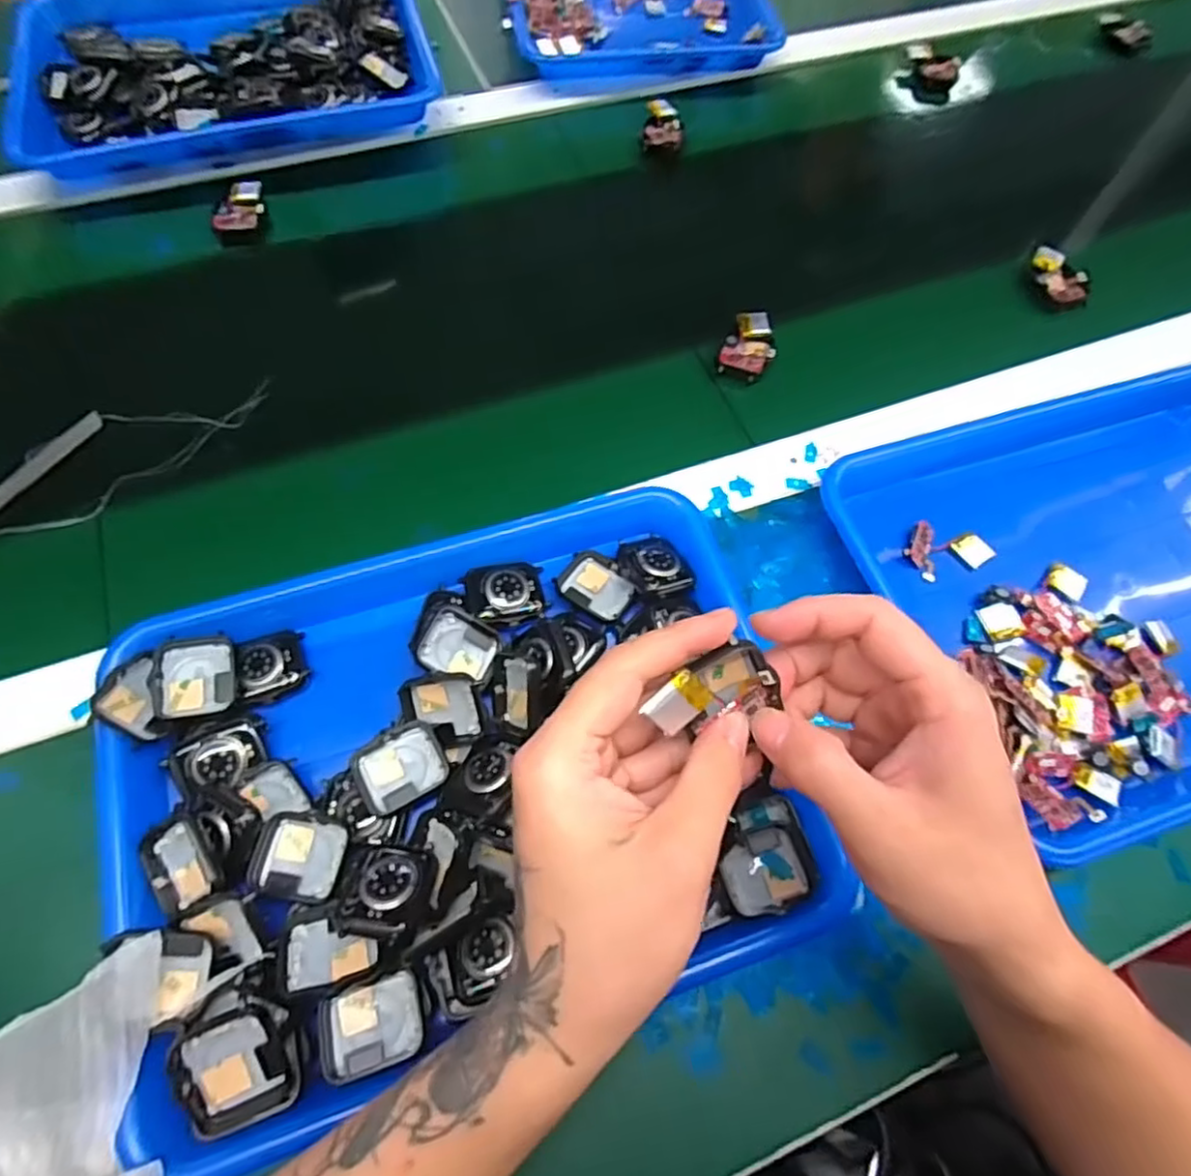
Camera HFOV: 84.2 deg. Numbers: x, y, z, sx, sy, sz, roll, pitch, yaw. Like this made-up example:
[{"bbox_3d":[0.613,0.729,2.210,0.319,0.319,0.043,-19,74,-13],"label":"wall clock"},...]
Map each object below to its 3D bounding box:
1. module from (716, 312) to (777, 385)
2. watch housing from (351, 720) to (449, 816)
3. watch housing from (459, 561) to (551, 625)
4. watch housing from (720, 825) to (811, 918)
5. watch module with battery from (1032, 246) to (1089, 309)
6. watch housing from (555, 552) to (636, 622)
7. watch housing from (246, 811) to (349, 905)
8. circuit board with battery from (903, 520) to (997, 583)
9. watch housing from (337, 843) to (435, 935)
[{"bbox_3d":[0.113,-0.176,0.483,0.036,0.017,0.056,25,68,8],"label":"module"},{"bbox_3d":[-0.098,0.089,0.332,0.041,0.009,0.035,-29,71,-14],"label":"watch housing"},{"bbox_3d":[-0.051,0.003,0.376,0.044,0.012,0.034,-15,68,-9],"label":"watch housing"},{"bbox_3d":[0.082,0.138,0.321,0.039,0.011,0.038,-5,50,-5],"label":"watch housing"},{"bbox_3d":[0.370,-0.248,0.527,0.031,0.018,0.056,-19,69,-10],"label":"watch module with battery"},{"bbox_3d":[0.001,-0.001,0.387,0.044,0.006,0.032,34,70,12],"label":"watch housing"},{"bbox_3d":[-0.140,0.127,0.314,0.040,0.012,0.036,9,67,2],"label":"watch housing"},{"bbox_3d":[0.221,-0.026,0.415,0.053,0.010,0.036,-15,68,-8],"label":"circuit board with battery"},{"bbox_3d":[-0.094,0.135,0.302,0.036,0.012,0.045,14,35,-9],"label":"watch housing"}]

